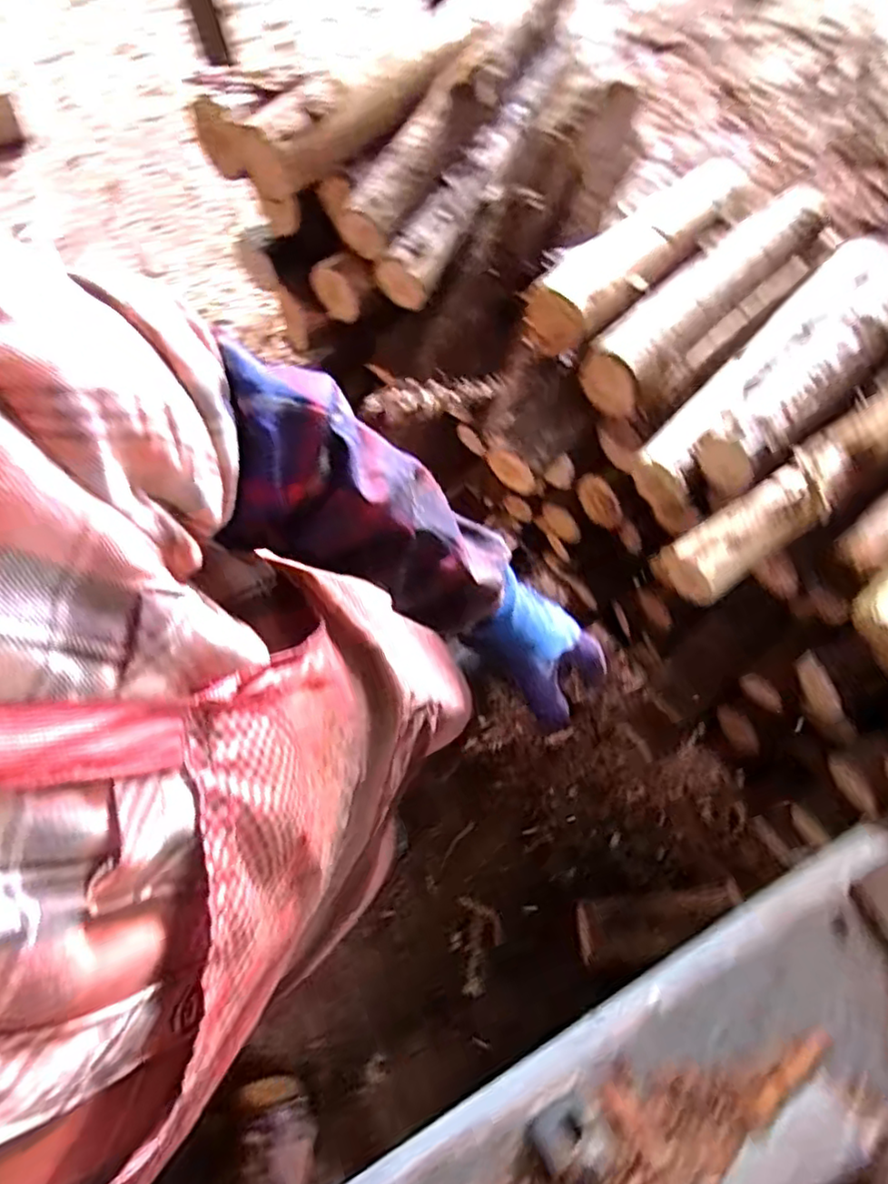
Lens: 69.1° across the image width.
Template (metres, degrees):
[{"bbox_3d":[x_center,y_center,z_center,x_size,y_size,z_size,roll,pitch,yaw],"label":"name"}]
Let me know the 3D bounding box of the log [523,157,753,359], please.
[{"bbox_3d":[0.272,-0.463,0.870,0.094,0.081,0.465,43,64,8],"label":"log"}]

